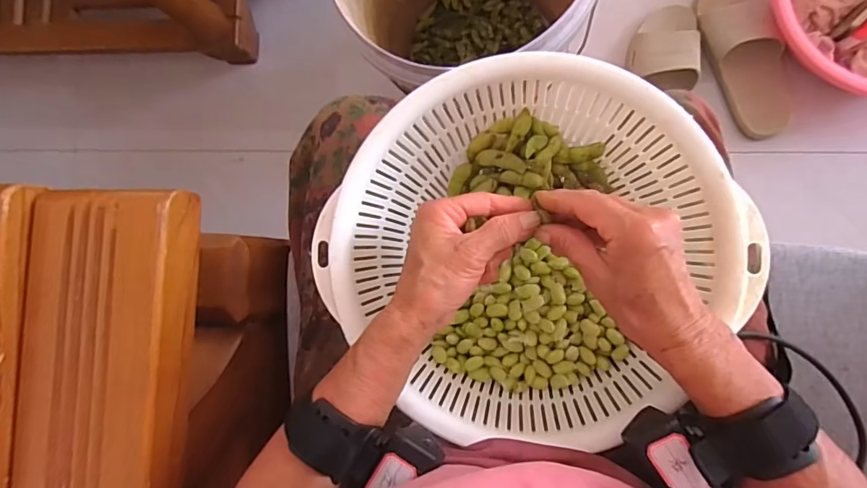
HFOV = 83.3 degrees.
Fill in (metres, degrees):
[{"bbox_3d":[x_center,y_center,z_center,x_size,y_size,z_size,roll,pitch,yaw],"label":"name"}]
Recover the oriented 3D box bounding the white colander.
[{"bbox_3d":[0.066,0.005,0.364,0.256,0.081,0.256,0,87,9],"label":"white colander"}]

